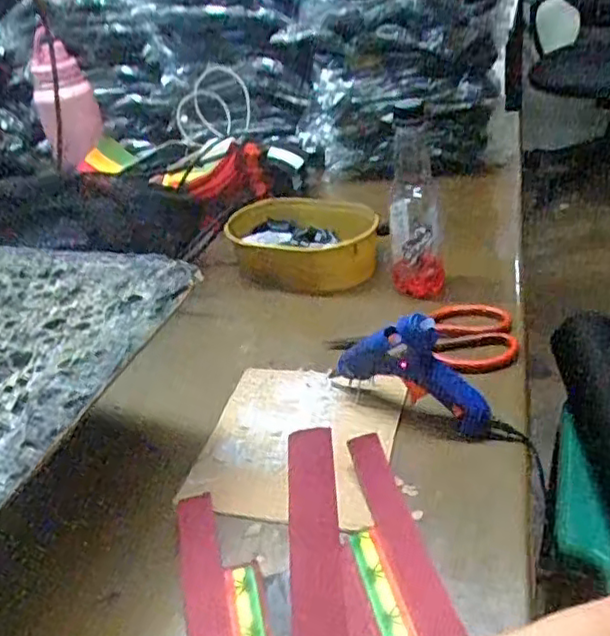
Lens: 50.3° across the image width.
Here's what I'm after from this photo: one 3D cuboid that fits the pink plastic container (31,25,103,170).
[{"bbox_3d":[-0.348,-0.314,0.952,0.088,0.166,0.096,-18,32,-12],"label":"pink plastic container"}]

